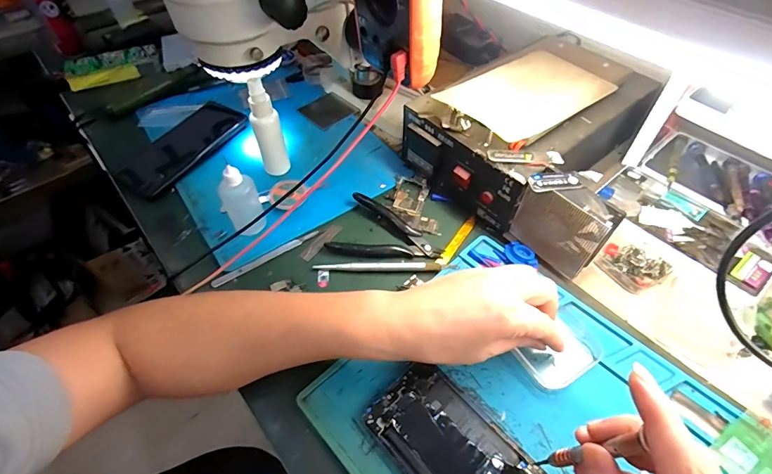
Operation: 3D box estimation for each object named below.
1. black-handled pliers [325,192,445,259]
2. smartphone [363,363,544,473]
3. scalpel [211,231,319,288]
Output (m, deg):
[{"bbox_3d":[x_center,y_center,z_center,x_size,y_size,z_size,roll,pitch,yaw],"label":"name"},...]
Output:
[{"bbox_3d":[0.005,-0.005,0.428,0.115,0.010,0.079,15,54,14],"label":"black-handled pliers"},{"bbox_3d":[0.060,0.167,0.286,0.070,0.009,0.155,-36,59,-23],"label":"smartphone"},{"bbox_3d":[-0.126,0.021,0.417,0.119,0.006,0.008,-29,56,-19],"label":"scalpel"}]

